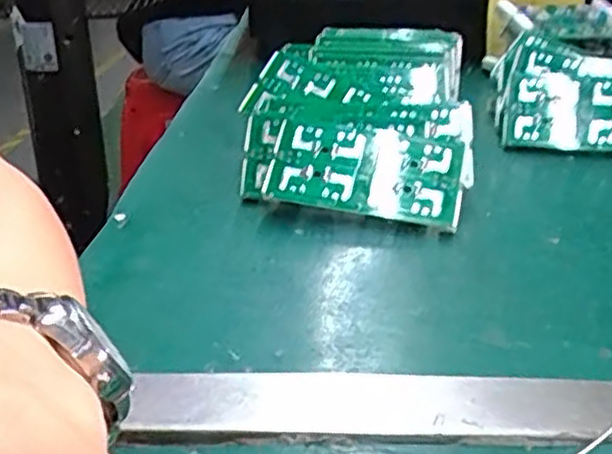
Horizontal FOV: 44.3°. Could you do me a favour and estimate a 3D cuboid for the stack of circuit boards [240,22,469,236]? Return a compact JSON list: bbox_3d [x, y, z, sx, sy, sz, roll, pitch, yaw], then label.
[{"bbox_3d":[0.039,-0.084,0.527,0.138,0.062,0.288,4,25,8],"label":"stack of circuit boards"}]

